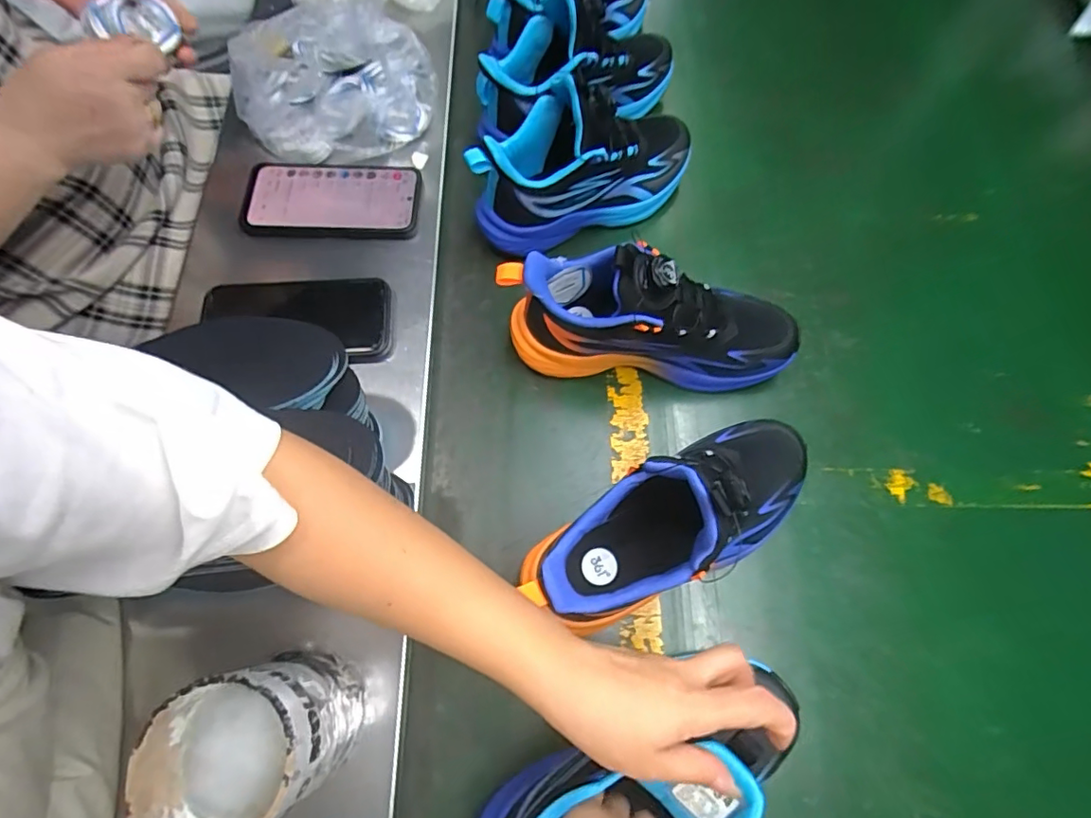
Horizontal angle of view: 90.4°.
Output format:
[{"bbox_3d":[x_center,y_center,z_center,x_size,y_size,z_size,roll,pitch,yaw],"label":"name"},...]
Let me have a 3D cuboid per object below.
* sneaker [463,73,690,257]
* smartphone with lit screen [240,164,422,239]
[{"bbox_3d":[0.038,-0.236,0.511,0.227,0.120,0.092,-23,72,-10],"label":"sneaker"},{"bbox_3d":[-0.206,-0.205,0.524,0.165,0.009,0.083,0,70,-2],"label":"smartphone with lit screen"}]

